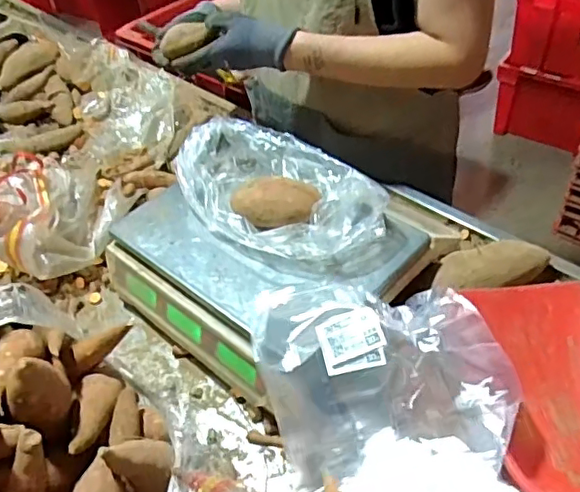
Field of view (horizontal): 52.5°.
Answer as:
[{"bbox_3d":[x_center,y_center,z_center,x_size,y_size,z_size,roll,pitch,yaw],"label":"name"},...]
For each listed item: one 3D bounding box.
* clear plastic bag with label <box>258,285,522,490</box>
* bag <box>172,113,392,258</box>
[{"bbox_3d":[0.087,0.129,0.565,0.228,0.098,0.164,-4,44,2],"label":"clear plastic bag with label"},{"bbox_3d":[-0.024,-0.069,0.703,0.260,0.062,0.146,31,54,31],"label":"bag"}]

